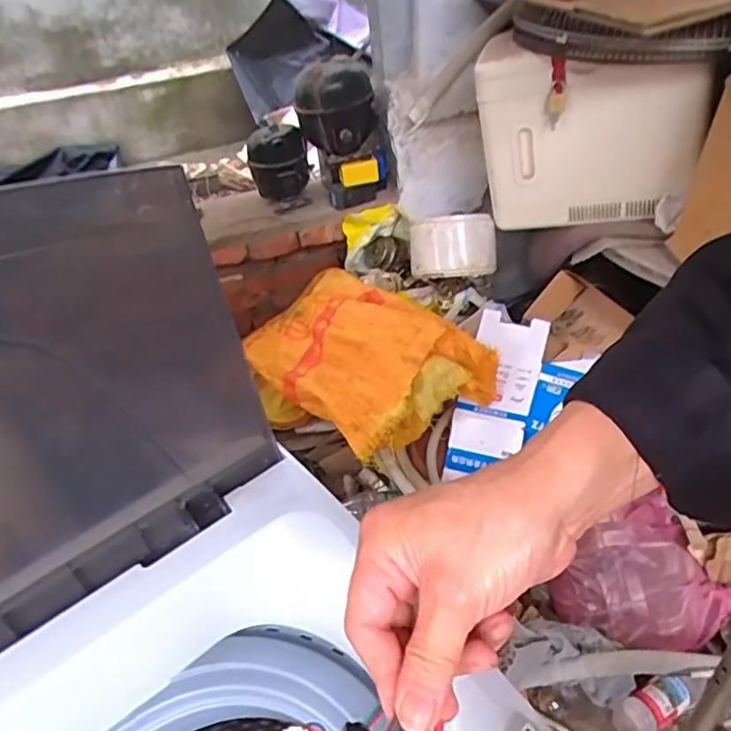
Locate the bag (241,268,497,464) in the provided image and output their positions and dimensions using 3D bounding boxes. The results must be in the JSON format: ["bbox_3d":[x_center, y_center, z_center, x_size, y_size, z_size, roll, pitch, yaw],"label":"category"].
[{"bbox_3d":[-0.012,0.005,1.265,0.509,0.261,0.280,26,48,37],"label":"bag"}]

